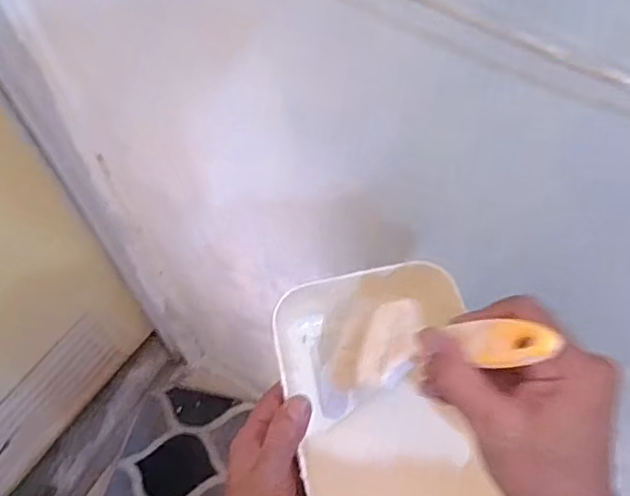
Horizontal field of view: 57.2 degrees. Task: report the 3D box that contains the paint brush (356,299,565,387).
[{"bbox_3d":[0.070,0.053,0.331,0.026,0.155,0.051,47,65,-10],"label":"paint brush"}]

